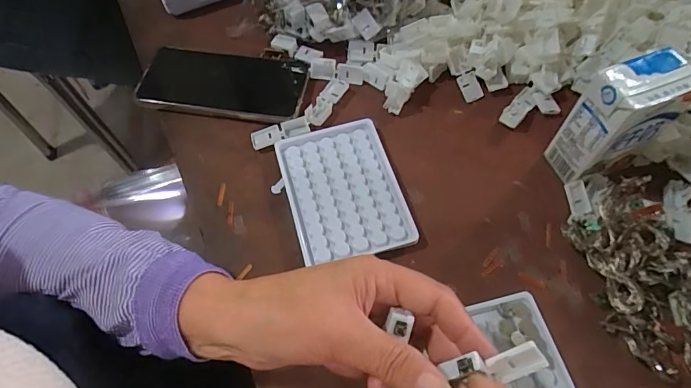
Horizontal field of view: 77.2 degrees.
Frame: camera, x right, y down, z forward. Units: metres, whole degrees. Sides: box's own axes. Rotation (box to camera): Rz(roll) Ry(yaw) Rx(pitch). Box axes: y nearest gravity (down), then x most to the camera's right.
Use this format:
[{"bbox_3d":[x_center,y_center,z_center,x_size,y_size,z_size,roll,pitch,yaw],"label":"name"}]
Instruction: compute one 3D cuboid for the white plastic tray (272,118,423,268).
[{"bbox_3d":[-0.002,-0.004,0.384,0.098,0.008,0.129,-15,61,-6],"label":"white plastic tray"}]

